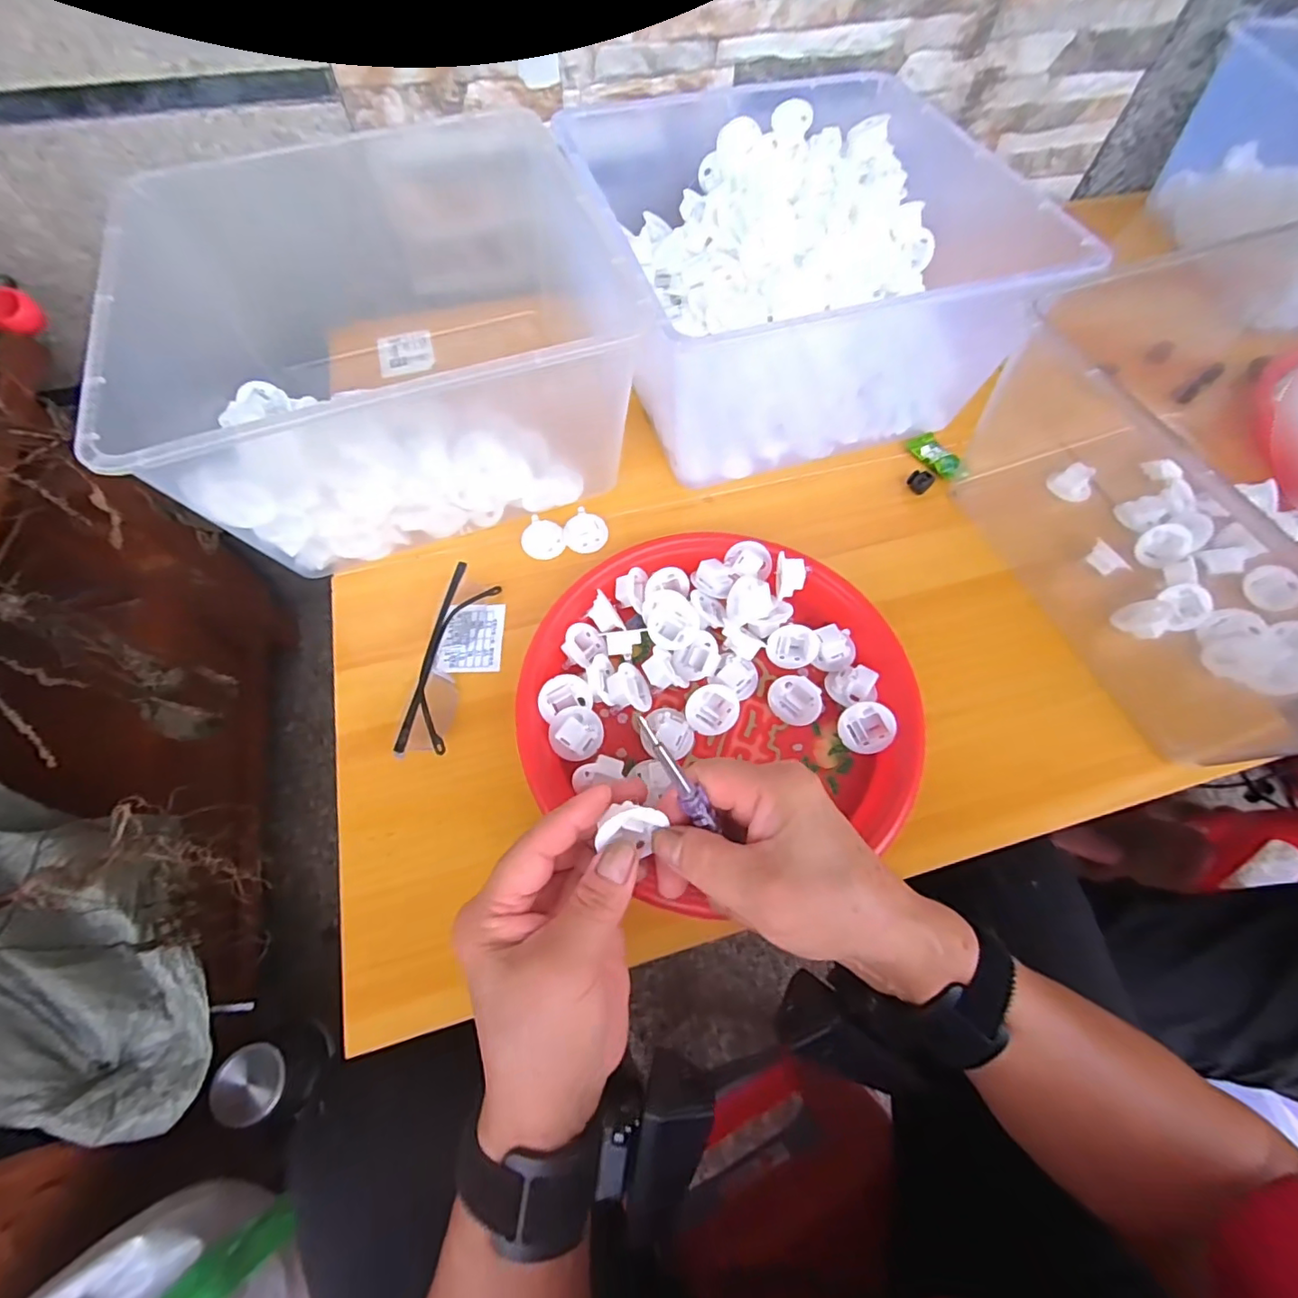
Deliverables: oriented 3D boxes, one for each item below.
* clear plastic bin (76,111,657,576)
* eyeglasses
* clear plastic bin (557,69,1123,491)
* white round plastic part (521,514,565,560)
[{"bbox_3d":[-0.198,-0.254,0.430,0.292,0.157,0.377,-18,65,-10],"label":"clear plastic bin"},{"bbox_3d":[-0.130,0.007,0.359,0.030,0.030,0.127,8,63,3],"label":"eyeglasses"},{"bbox_3d":[0.110,-0.325,0.458,0.283,0.132,0.341,-12,64,-7],"label":"clear plastic bin"},{"bbox_3d":[-0.079,-0.083,0.409,0.031,0.020,0.028,-15,65,-9],"label":"white round plastic part"}]

